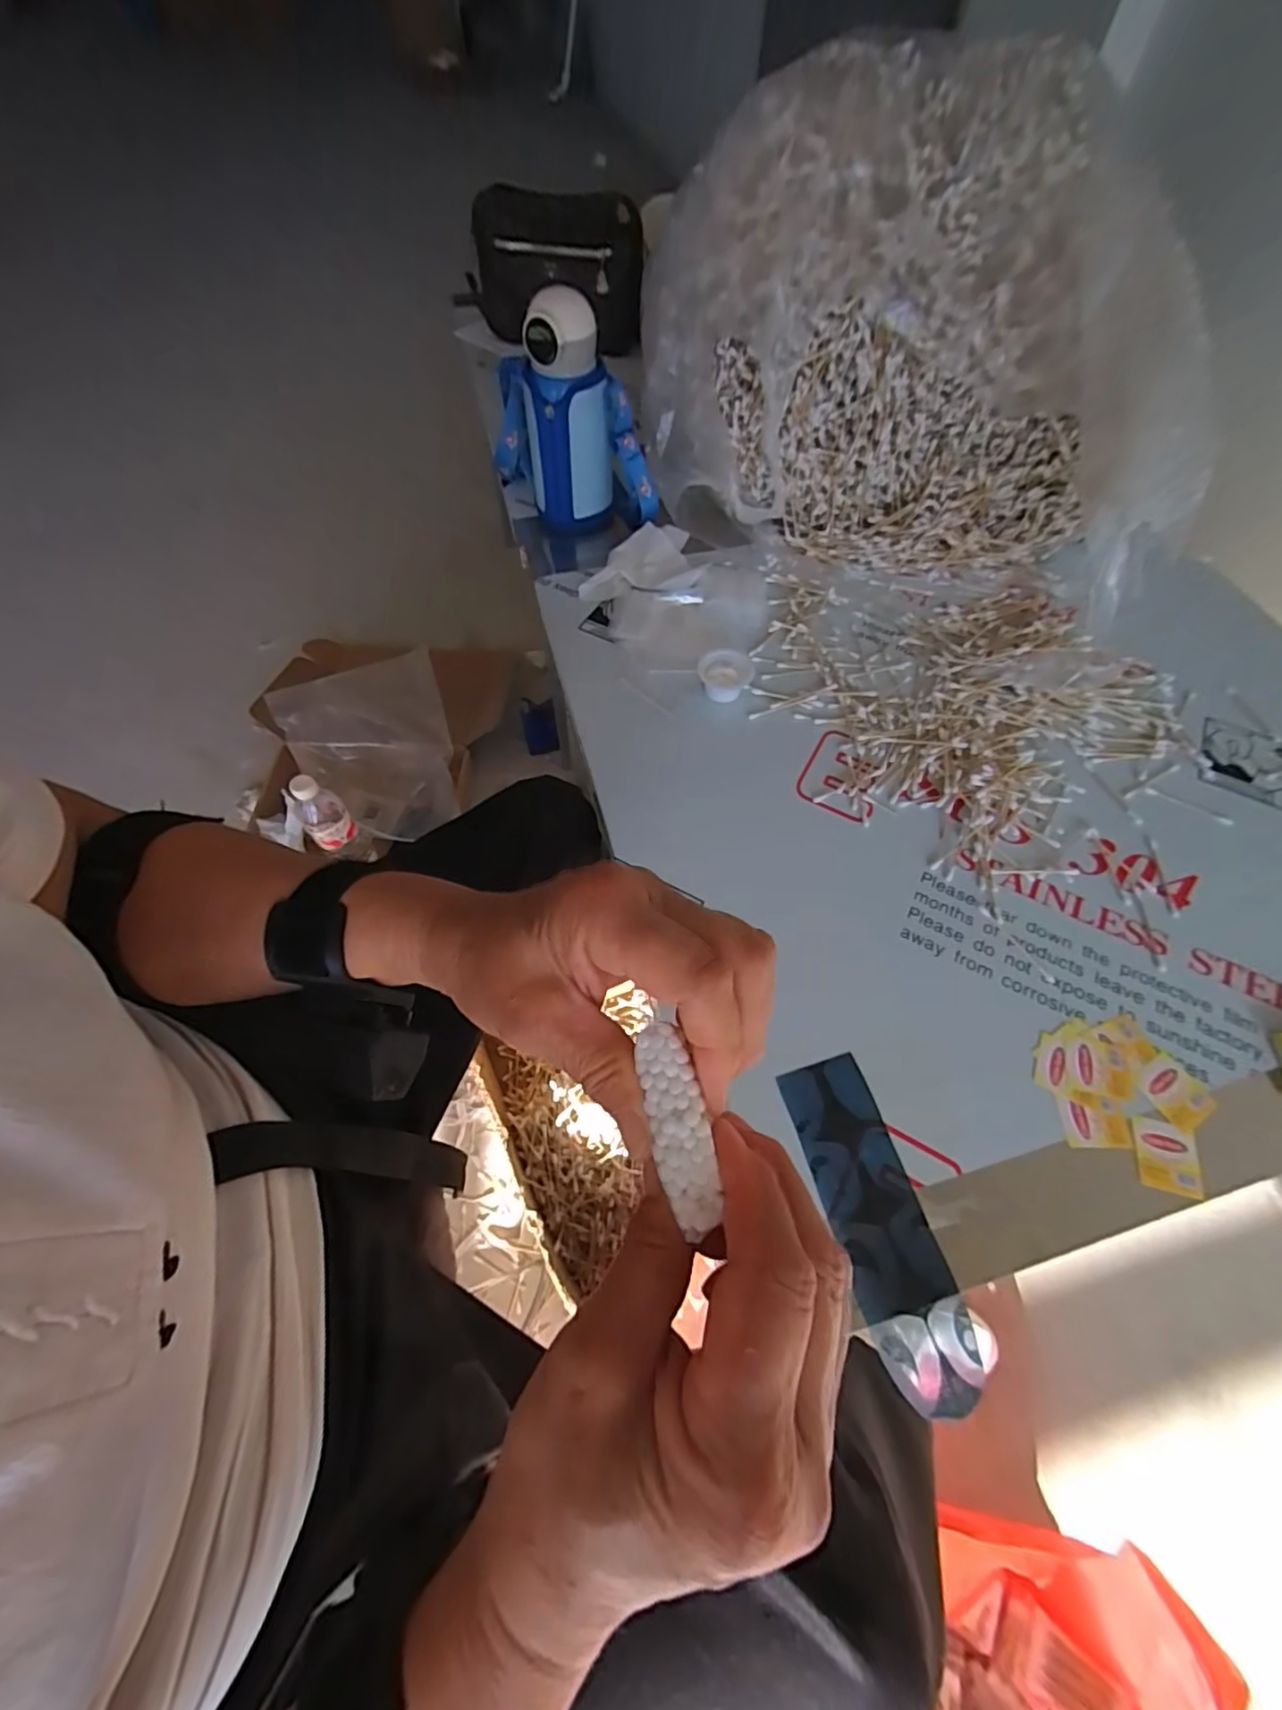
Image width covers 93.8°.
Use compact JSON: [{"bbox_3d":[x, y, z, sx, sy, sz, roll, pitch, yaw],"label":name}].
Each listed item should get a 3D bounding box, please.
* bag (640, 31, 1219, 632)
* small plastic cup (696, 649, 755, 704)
[{"bbox_3d":[0.255,-0.508,0.616,0.569,0.311,0.363,19,63,10],"label":"bag"},{"bbox_3d":[0.083,-0.178,0.593,0.053,0.024,0.048,14,61,6],"label":"small plastic cup"}]

